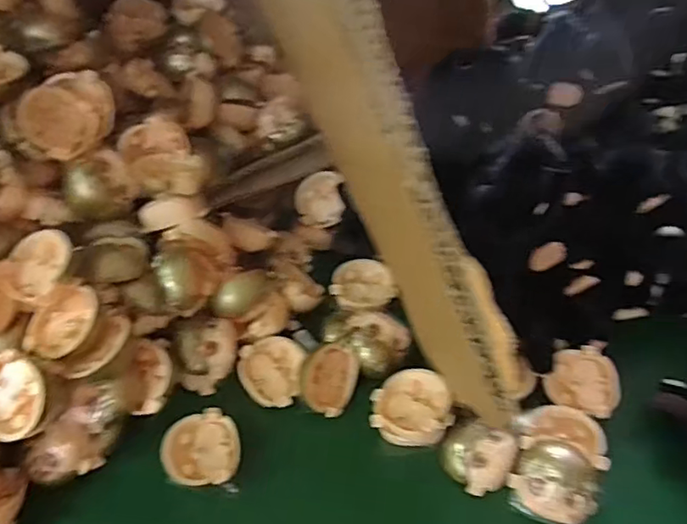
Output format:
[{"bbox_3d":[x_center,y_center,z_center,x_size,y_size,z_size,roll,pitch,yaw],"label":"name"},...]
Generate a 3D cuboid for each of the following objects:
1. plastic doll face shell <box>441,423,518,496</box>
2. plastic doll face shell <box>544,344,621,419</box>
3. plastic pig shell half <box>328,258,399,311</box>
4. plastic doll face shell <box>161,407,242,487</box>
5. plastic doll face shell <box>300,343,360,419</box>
[{"bbox_3d":[0.092,0.129,0.381,0.044,0.022,0.042,-32,54,-26],"label":"plastic doll face shell"},{"bbox_3d":[0.174,0.085,0.410,0.047,0.017,0.049,26,52,22],"label":"plastic doll face shell"},{"bbox_3d":[0.018,0.019,0.476,0.054,0.018,0.044,4,47,5],"label":"plastic pig shell half"},{"bbox_3d":[-0.093,0.125,0.375,0.047,0.017,0.050,0,47,0],"label":"plastic doll face shell"},{"bbox_3d":[-0.014,0.084,0.410,0.046,0.049,0.023,-33,22,-33],"label":"plastic doll face shell"}]

